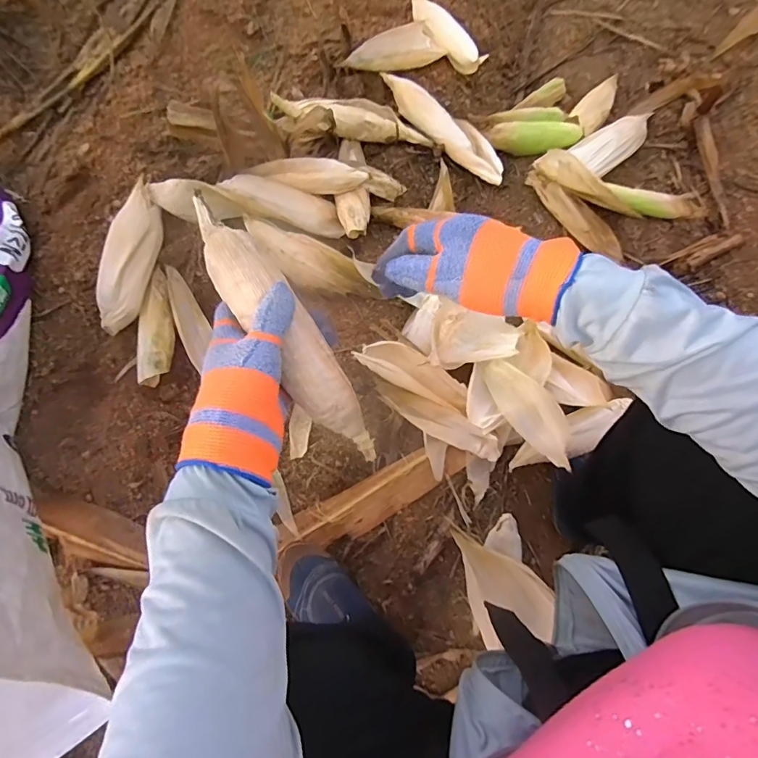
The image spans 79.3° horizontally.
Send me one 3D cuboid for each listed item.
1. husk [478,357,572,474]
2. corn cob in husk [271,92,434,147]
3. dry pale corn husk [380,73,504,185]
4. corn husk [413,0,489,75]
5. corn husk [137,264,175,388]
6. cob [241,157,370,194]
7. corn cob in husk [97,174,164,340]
[{"bbox_3d":[0.234,0.049,0.703,0.065,0.045,0.209,-25,51,-6],"label":"husk"},{"bbox_3d":[-0.046,-0.485,0.875,0.290,0.064,0.074,1,76,0],"label":"corn cob in husk"},{"bbox_3d":[0.120,-0.486,0.871,0.309,0.042,0.055,42,80,9],"label":"dry pale corn husk"},{"bbox_3d":[0.127,-0.721,0.944,0.054,0.058,0.243,-35,79,-8],"label":"corn husk"},{"bbox_3d":[-0.360,-0.086,0.748,0.058,0.039,0.193,-5,76,-2],"label":"corn husk"},{"bbox_3d":[-0.120,-0.351,0.804,0.200,0.056,0.046,7,76,1],"label":"cob"},{"bbox_3d":[-0.405,-0.203,0.746,0.059,0.059,0.255,10,76,2],"label":"corn cob in husk"}]

